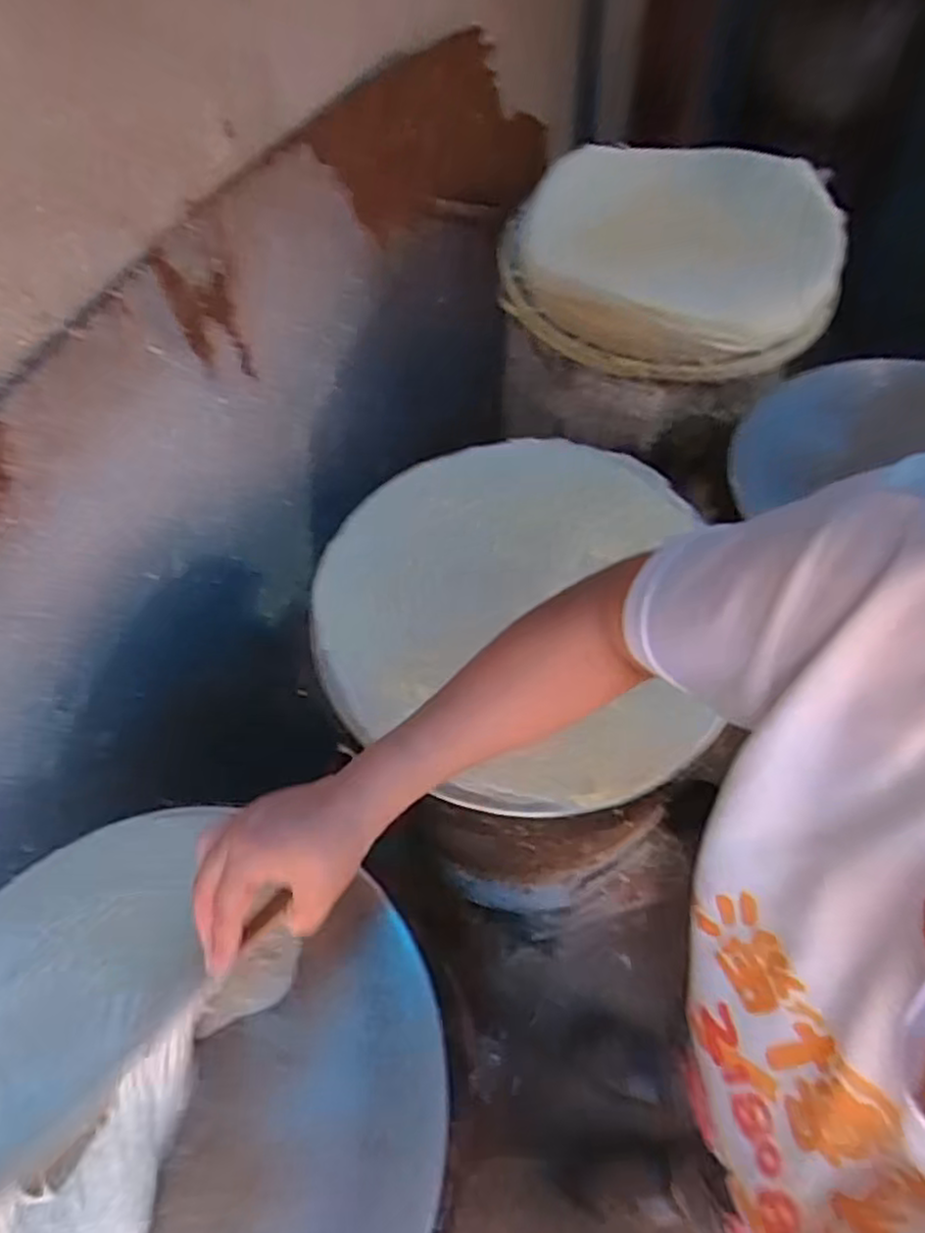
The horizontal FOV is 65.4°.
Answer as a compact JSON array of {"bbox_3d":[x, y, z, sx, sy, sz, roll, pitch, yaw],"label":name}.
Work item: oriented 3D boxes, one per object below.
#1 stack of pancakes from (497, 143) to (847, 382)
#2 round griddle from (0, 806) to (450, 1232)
[{"bbox_3d":[0.253,-0.443,0.882,0.403,0.083,0.368,7,58,8],"label":"stack of pancakes"},{"bbox_3d":[-0.200,0.311,0.446,0.368,0.033,0.340,-1,57,2],"label":"round griddle"}]

